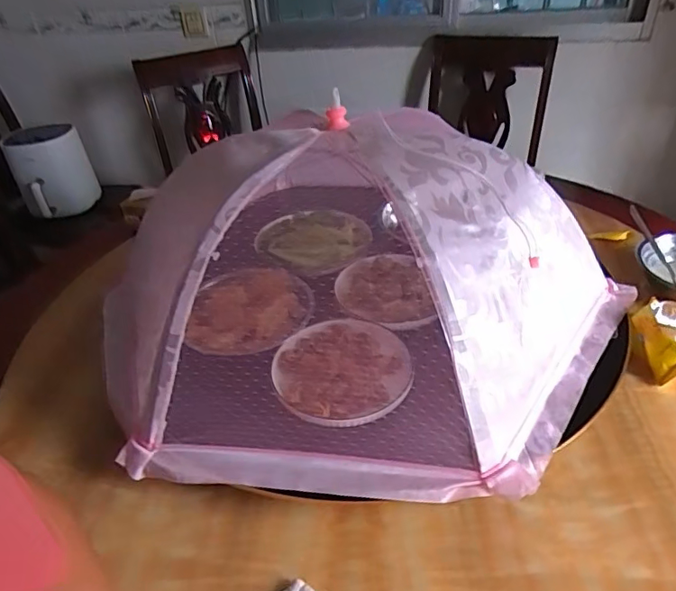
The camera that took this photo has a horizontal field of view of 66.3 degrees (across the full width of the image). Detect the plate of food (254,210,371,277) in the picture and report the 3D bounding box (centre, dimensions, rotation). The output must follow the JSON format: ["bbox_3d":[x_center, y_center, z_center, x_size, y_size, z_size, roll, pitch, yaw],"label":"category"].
[{"bbox_3d":[-0.047,-0.098,0.886,0.184,0.027,0.170,-3,37,2],"label":"plate of food"}]

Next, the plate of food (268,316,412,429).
[{"bbox_3d":[0.006,0.090,0.638,0.159,0.026,0.163,-3,37,2],"label":"plate of food"}]

